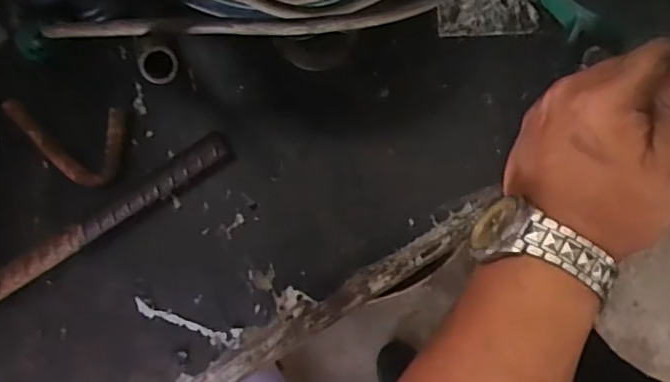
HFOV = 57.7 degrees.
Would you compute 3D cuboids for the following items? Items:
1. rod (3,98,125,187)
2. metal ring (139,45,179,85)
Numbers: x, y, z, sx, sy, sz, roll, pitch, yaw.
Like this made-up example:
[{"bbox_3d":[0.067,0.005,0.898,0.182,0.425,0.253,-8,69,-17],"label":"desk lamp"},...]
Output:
[{"bbox_3d":[-0.171,-0.030,0.377,0.079,0.010,0.047,6,85,6],"label":"rod"},{"bbox_3d":[-0.074,-0.053,0.257,0.016,0.004,0.016,0,110,-29],"label":"metal ring"}]

